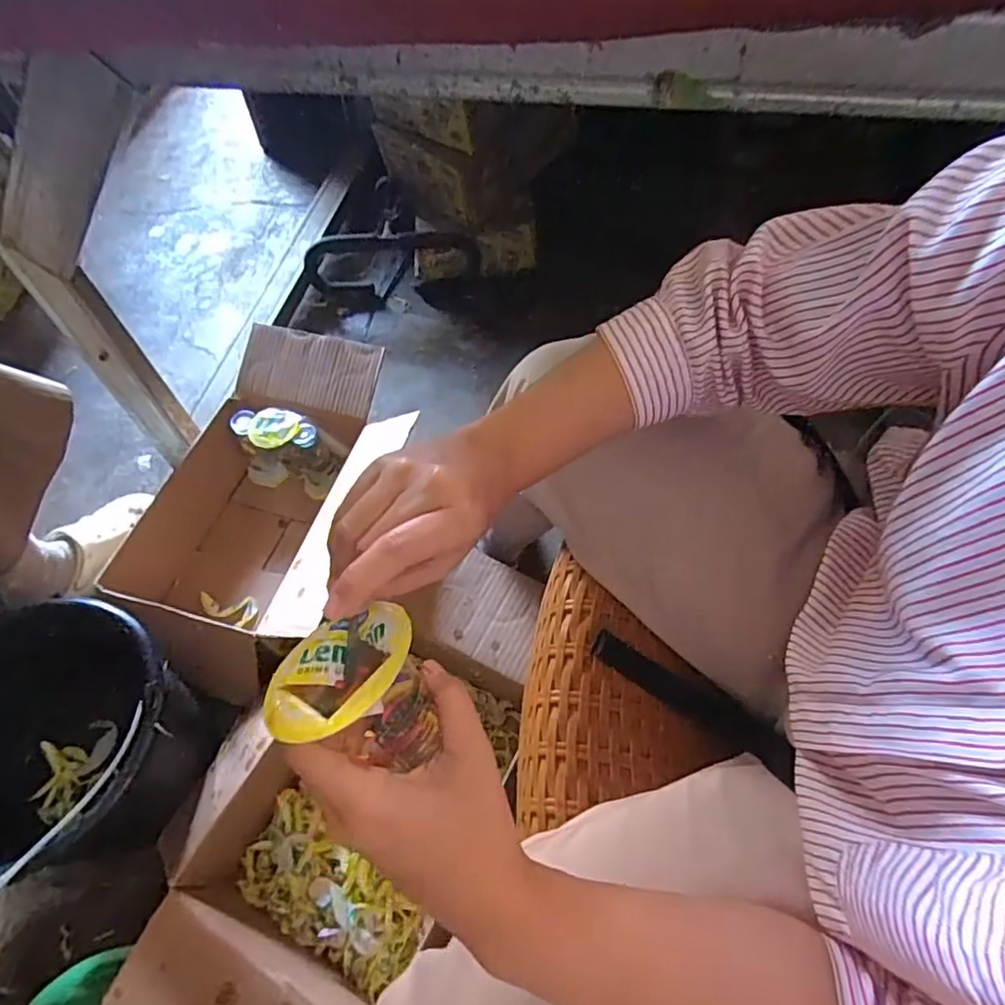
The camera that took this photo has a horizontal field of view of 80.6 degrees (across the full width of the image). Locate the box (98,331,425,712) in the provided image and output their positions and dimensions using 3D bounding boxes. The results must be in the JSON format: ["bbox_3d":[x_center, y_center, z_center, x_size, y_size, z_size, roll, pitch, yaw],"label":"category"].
[{"bbox_3d":[-0.334,0.004,0.853,0.384,0.196,0.482,17,61,12],"label":"box"}]

